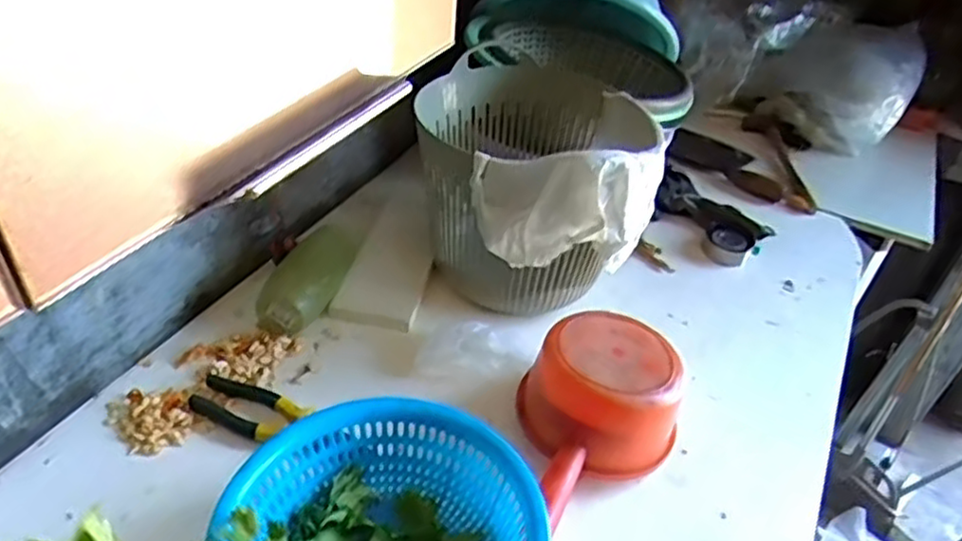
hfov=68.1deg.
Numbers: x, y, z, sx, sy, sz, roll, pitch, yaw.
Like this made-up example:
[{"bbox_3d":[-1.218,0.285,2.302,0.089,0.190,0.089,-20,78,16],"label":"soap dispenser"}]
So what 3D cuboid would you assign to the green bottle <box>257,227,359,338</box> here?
[{"bbox_3d":[-0.200,0.007,0.859,0.069,0.071,0.163,13,41,8],"label":"green bottle"}]

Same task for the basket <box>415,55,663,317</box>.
[{"bbox_3d":[0.057,-0.096,0.879,0.251,0.228,0.277,-25,49,-31],"label":"basket"}]

